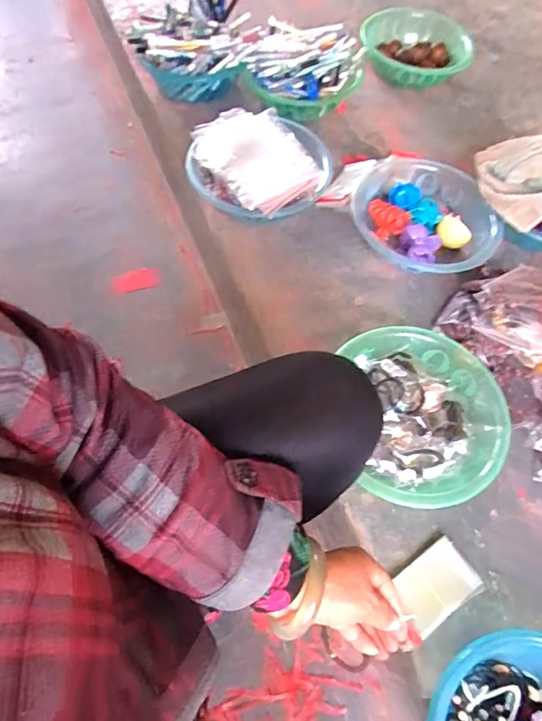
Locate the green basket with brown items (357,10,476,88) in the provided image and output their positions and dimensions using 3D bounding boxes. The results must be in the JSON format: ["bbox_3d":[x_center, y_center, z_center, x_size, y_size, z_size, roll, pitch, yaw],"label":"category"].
[{"bbox_3d":[0.306,-0.672,1.034,0.231,0.091,0.199,0,61,-4],"label":"green basket with brown items"}]

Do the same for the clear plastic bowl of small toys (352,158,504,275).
[{"bbox_3d":[0.251,-0.247,0.813,0.219,0.076,0.230,2,61,-3],"label":"clear plastic bowl of small toys"}]

